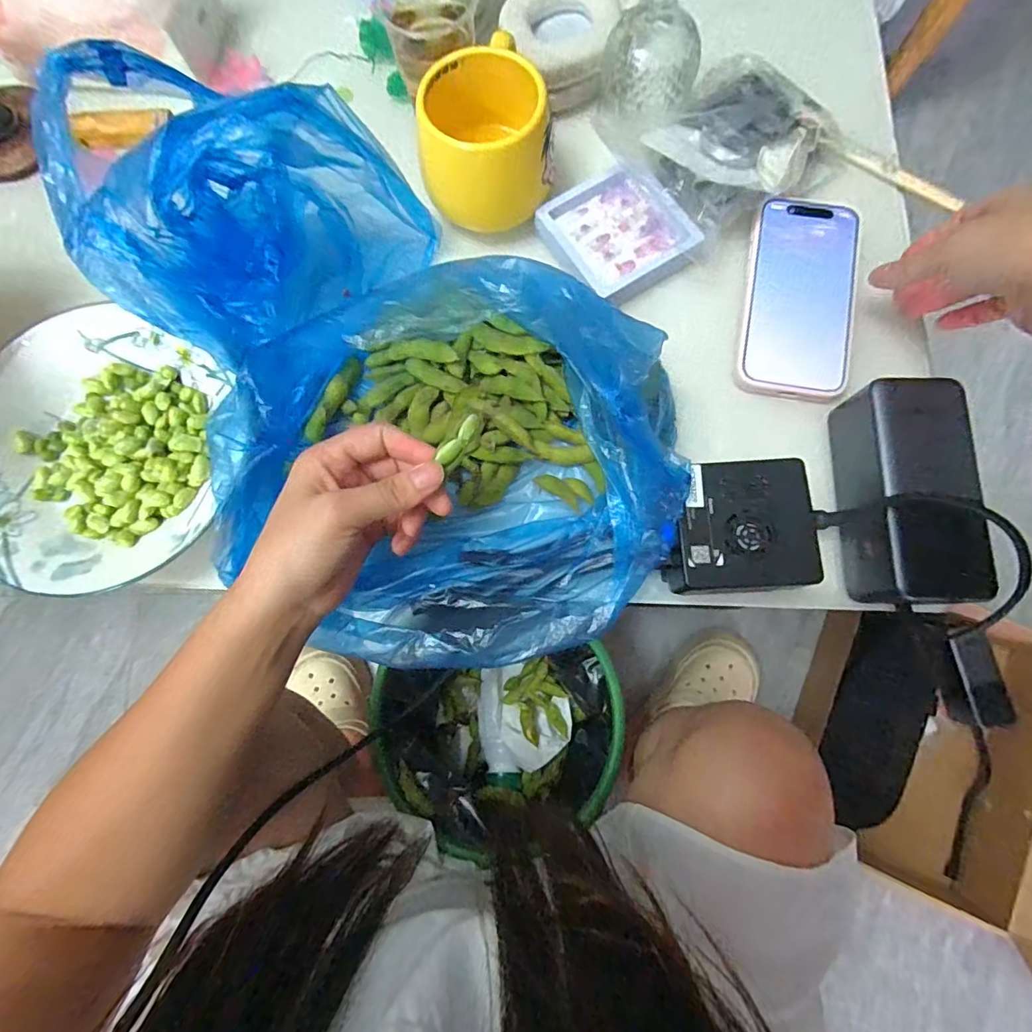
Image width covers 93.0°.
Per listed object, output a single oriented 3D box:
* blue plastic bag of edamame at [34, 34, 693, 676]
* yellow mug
[{"bbox_3d":[-0.077,-0.089,0.288,0.213,0.123,0.378,-36,80,-6],"label":"blue plastic bag of edamame"},{"bbox_3d":[-0.022,-0.266,0.345,0.088,0.071,0.080,1,78,1],"label":"yellow mug"}]

